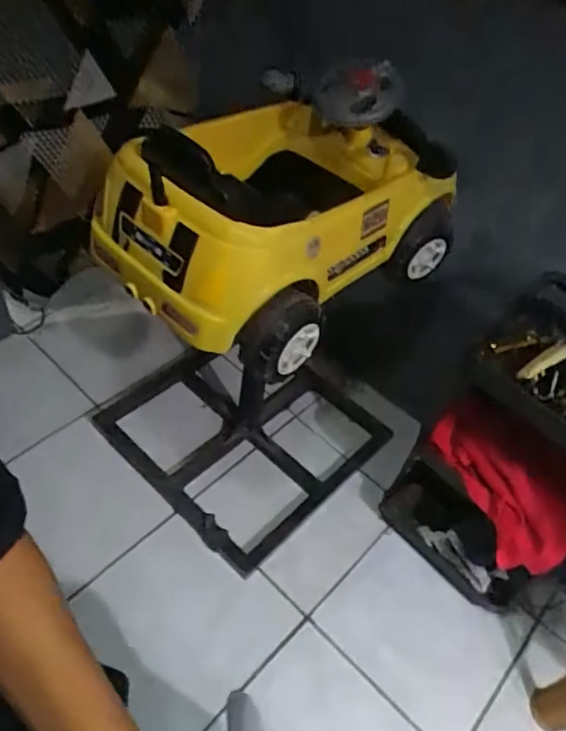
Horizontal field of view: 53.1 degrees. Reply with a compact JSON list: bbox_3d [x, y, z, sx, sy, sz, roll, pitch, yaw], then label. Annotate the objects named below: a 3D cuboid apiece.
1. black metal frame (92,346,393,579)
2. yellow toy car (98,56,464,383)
[{"bbox_3d":[-0.121,0.166,1.596,0.652,0.064,0.585,37,56,23],"label":"black metal frame"},{"bbox_3d":[-0.012,-0.270,1.033,0.491,0.325,0.573,32,52,18],"label":"yellow toy car"}]

